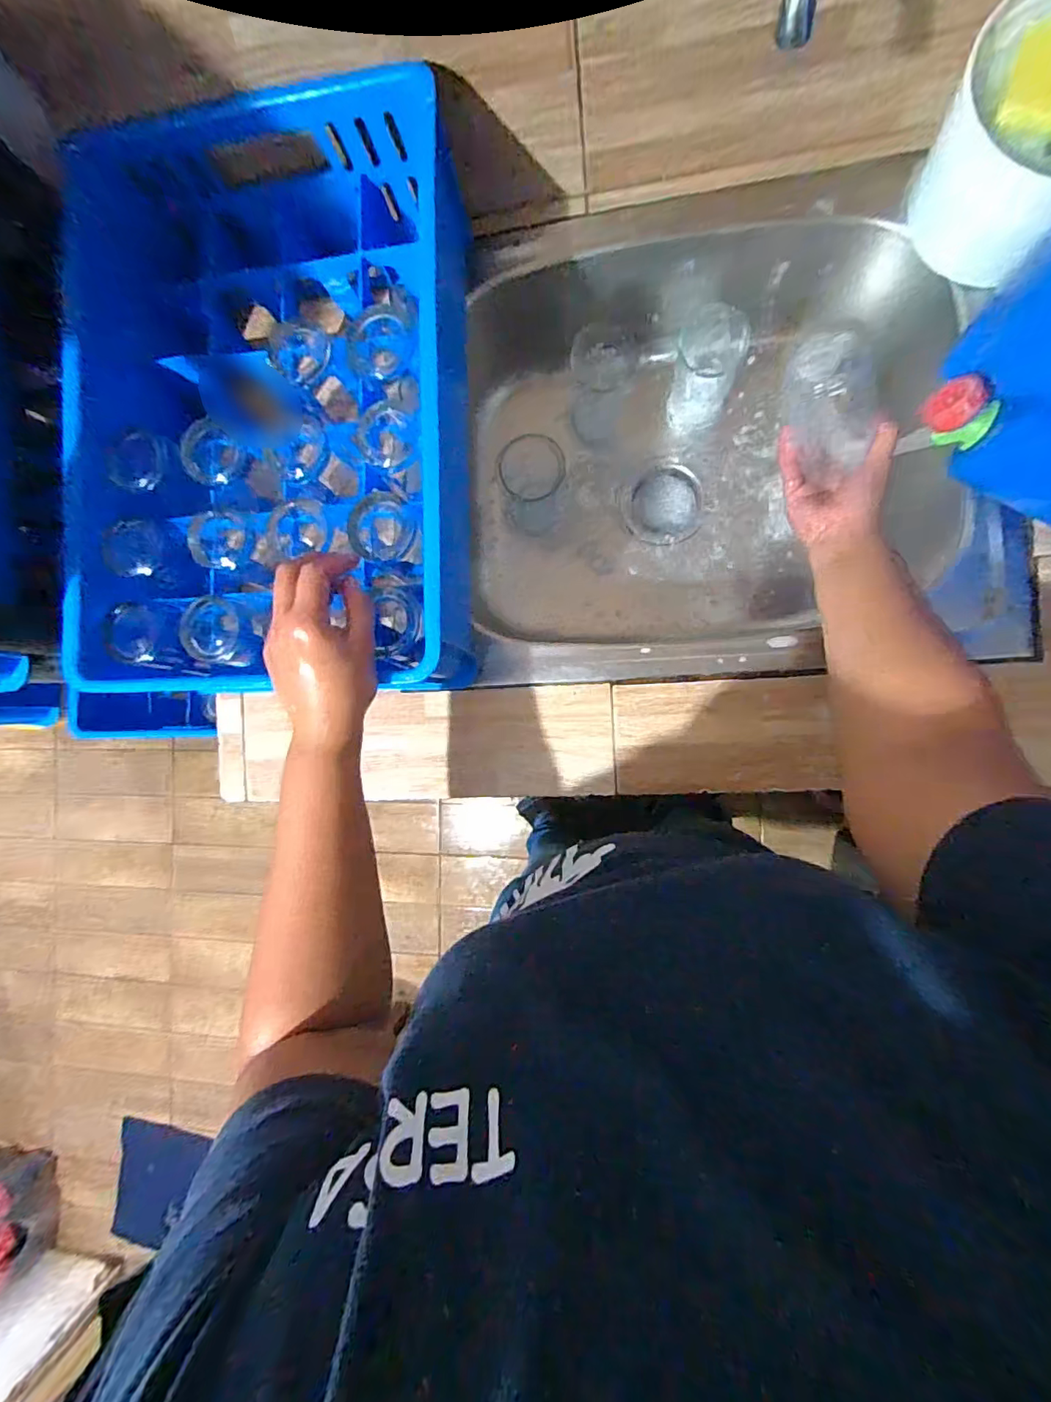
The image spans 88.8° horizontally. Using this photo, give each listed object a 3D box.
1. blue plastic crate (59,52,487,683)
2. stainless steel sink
[{"bbox_3d":[-0.220,-0.261,0.502,0.328,0.146,0.492,-2,89,10],"label":"blue plastic crate"},{"bbox_3d":[0.197,-0.253,0.600,0.524,0.184,0.457,-4,88,9],"label":"stainless steel sink"}]

